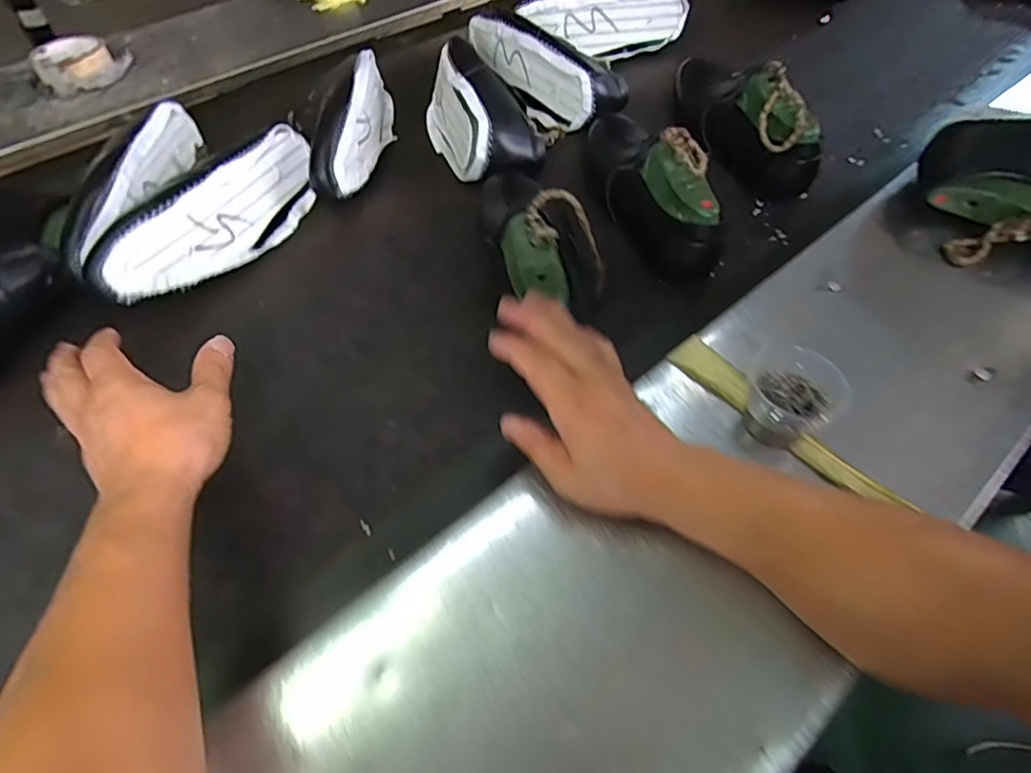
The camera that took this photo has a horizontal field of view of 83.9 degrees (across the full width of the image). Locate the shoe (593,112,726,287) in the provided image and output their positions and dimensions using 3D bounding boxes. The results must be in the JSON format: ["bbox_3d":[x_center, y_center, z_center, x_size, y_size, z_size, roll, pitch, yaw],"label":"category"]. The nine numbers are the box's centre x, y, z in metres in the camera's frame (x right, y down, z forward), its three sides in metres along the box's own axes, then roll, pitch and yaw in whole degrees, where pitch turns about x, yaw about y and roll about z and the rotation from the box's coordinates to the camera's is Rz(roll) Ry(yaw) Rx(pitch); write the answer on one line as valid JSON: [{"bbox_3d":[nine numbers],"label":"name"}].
[{"bbox_3d":[0.136,-0.230,0.594,0.085,0.102,0.265,-7,56,-6],"label":"shoe"}]

